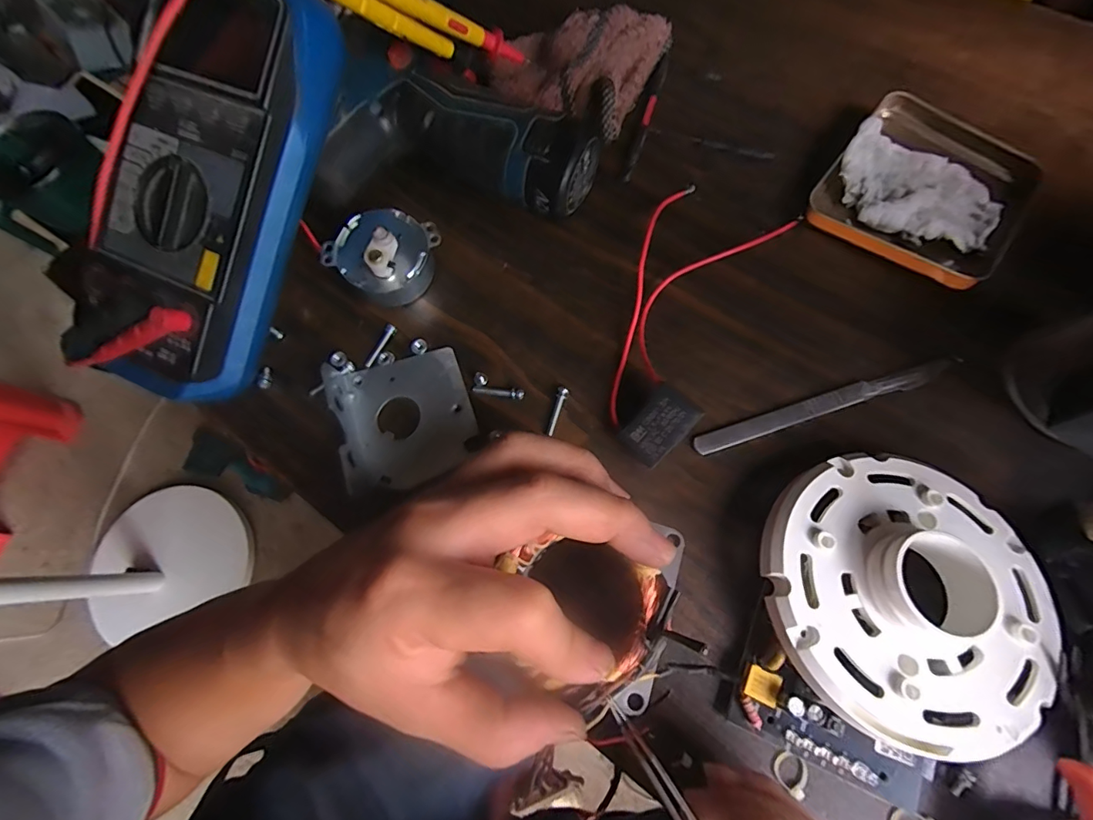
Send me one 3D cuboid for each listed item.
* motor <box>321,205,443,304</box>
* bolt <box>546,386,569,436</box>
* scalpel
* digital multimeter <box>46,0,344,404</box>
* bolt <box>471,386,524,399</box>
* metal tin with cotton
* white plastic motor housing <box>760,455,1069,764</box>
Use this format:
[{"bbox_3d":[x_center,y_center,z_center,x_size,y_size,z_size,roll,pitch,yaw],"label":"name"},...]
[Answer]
[{"bbox_3d":[-0.089,-0.087,0.261,0.048,0.041,0.052,-1,72,3],"label":"motor"},{"bbox_3d":[0.006,0.000,0.245,0.005,0.005,0.025,14,74,7],"label":"bolt"},{"bbox_3d":[0.140,-0.002,0.239,0.136,0.004,0.011,-17,73,-2],"label":"scalpel"},{"bbox_3d":[-0.164,-0.104,0.222,0.087,0.034,0.186,24,98,0],"label":"digital multimeter"},{"bbox_3d":[-0.025,-0.010,0.250,0.027,0.004,0.005,5,73,5],"label":"bolt"},{"bbox_3d":[0.213,-0.127,0.264,0.096,0.017,0.099,34,78,12],"label":"metal tin with cotton"},{"bbox_3d":[0.149,0.075,0.197,0.114,0.031,0.109,-1,73,3],"label":"white plastic motor housing"}]

